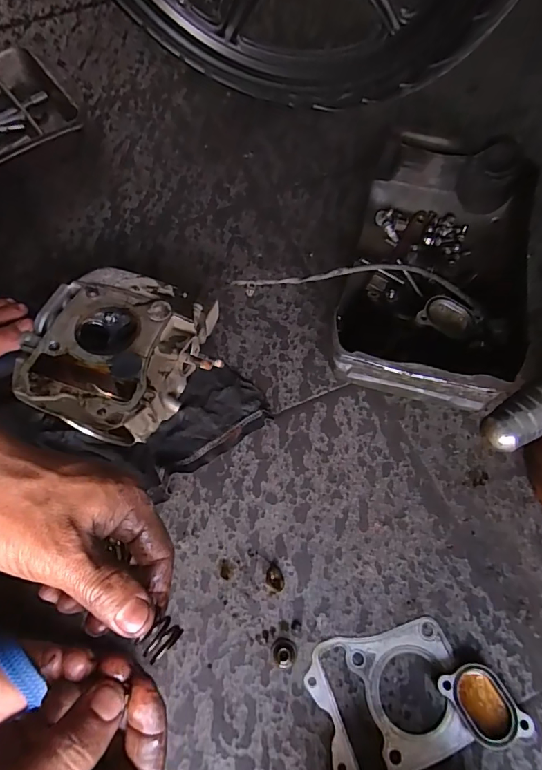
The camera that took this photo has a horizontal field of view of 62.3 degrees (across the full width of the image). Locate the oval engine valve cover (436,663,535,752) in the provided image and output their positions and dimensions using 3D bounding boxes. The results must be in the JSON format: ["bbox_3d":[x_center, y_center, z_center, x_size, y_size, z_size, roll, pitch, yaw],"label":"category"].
[{"bbox_3d":[0.163,0.244,0.343,0.041,0.010,0.063,-35,67,-14],"label":"oval engine valve cover"}]

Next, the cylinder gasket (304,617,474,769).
[{"bbox_3d":[0.092,0.248,0.350,0.114,0.004,0.097,-10,64,-2],"label":"cylinder gasket"}]

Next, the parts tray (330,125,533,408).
[{"bbox_3d":[0.179,-0.132,0.488,0.185,0.083,0.317,17,66,10],"label":"parts tray"}]

